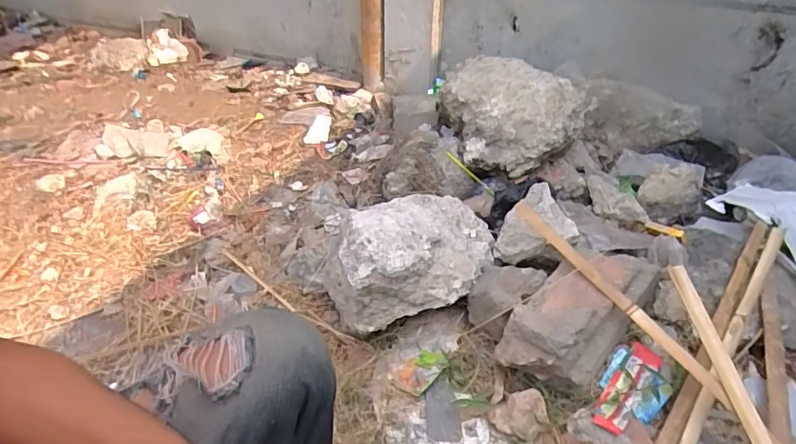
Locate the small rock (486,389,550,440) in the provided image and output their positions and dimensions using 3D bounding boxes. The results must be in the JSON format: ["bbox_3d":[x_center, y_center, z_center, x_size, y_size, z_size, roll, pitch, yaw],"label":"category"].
[{"bbox_3d":[0.208,0.335,0.839,0.095,0.043,0.072,-2,39,-1],"label":"small rock"}]

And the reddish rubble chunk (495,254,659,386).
[{"bbox_3d":[0.343,0.165,0.914,0.152,0.119,0.348,31,49,32],"label":"reddish rubble chunk"}]

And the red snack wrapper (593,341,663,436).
[{"bbox_3d":[0.408,0.297,0.866,0.054,0.030,0.209,29,48,31],"label":"red snack wrapper"}]

